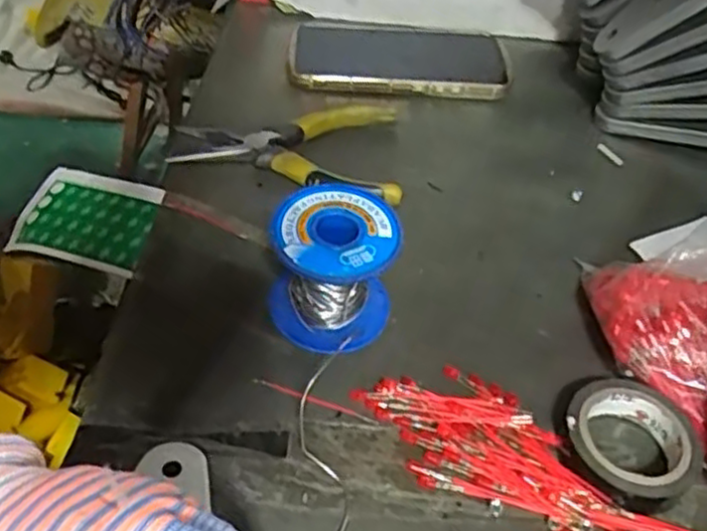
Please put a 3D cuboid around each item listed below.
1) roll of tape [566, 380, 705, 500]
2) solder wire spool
[{"bbox_3d":[0.132,0.082,0.333,0.058,0.016,0.058,3,46,-3],"label":"roll of tape"},{"bbox_3d":[-0.010,0.003,0.363,0.061,0.065,0.055,7,46,1],"label":"solder wire spool"}]

